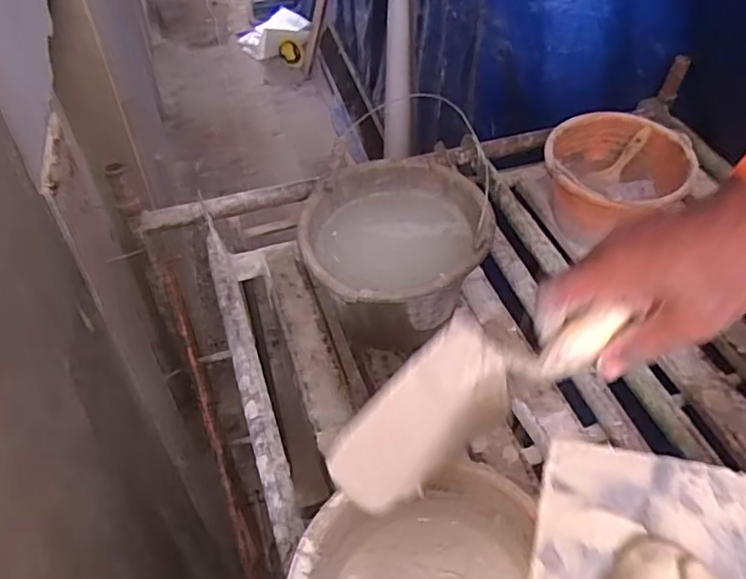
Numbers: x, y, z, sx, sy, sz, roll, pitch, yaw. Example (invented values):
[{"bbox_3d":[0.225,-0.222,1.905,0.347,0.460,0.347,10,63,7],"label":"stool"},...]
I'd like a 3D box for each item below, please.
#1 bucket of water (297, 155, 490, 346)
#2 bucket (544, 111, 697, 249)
[{"bbox_3d":[0.032,-0.033,0.928,0.256,0.213,0.272,1,48,-1],"label":"bucket of water"},{"bbox_3d":[0.428,-0.188,1.097,0.233,0.174,0.218,1,48,-1],"label":"bucket"}]

